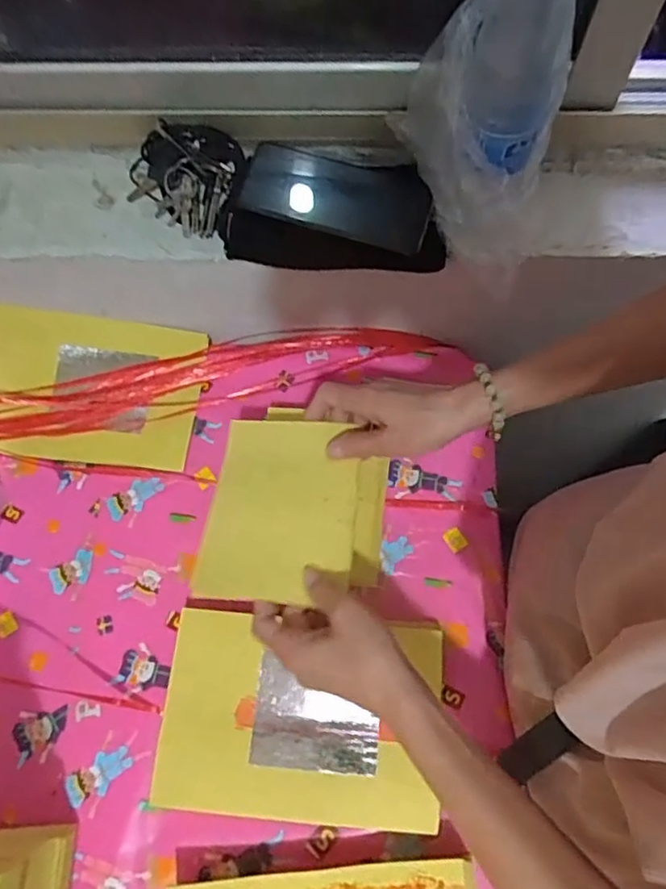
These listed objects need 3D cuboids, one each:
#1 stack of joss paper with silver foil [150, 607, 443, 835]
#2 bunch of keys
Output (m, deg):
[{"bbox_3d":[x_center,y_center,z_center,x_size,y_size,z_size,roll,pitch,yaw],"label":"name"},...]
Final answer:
[{"bbox_3d":[-0.026,0.233,0.526,0.234,0.035,0.158,4,68,2],"label":"stack of joss paper with silver foil"},{"bbox_3d":[-0.138,-0.253,0.557,0.097,0.057,0.083,23,69,9],"label":"bunch of keys"}]

